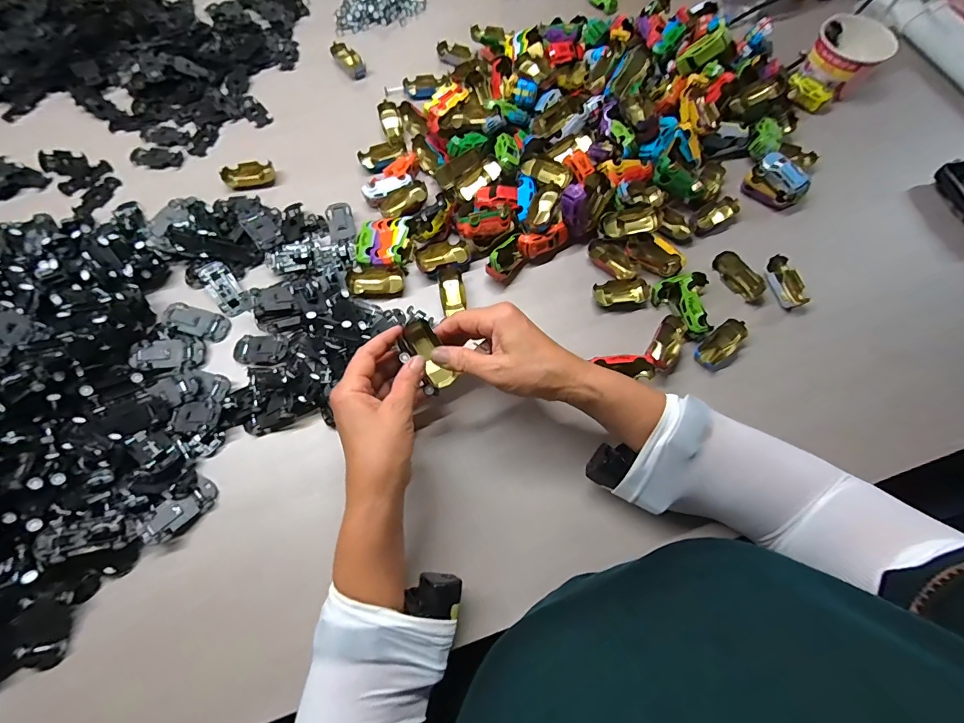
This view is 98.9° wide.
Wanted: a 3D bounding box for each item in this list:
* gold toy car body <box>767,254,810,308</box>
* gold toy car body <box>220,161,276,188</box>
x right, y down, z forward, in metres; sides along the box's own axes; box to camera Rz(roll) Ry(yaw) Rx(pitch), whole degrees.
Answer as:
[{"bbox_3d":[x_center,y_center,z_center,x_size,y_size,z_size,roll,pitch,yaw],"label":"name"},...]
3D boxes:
[{"bbox_3d":[0.351,-0.092,0.479,0.031,0.018,0.063,-18,70,-7],"label":"gold toy car body"},{"bbox_3d":[-0.302,-0.241,0.534,0.062,0.013,0.033,-9,69,-4],"label":"gold toy car body"}]

